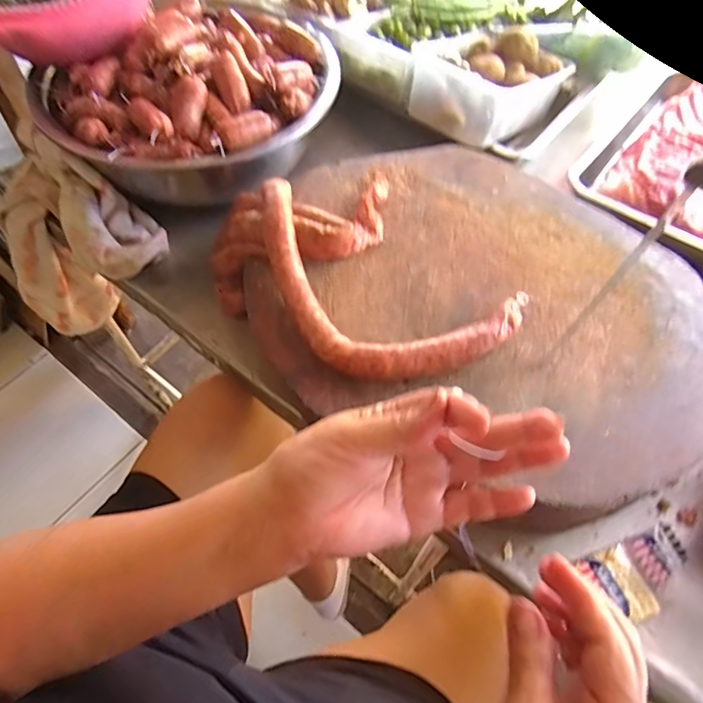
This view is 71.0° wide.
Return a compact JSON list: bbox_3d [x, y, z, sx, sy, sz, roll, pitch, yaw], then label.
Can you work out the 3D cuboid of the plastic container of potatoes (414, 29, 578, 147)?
[{"bbox_3d":[0.186,-0.382,0.687,0.208,0.079,0.164,-36,66,-20],"label":"plastic container of potatoes"}]

